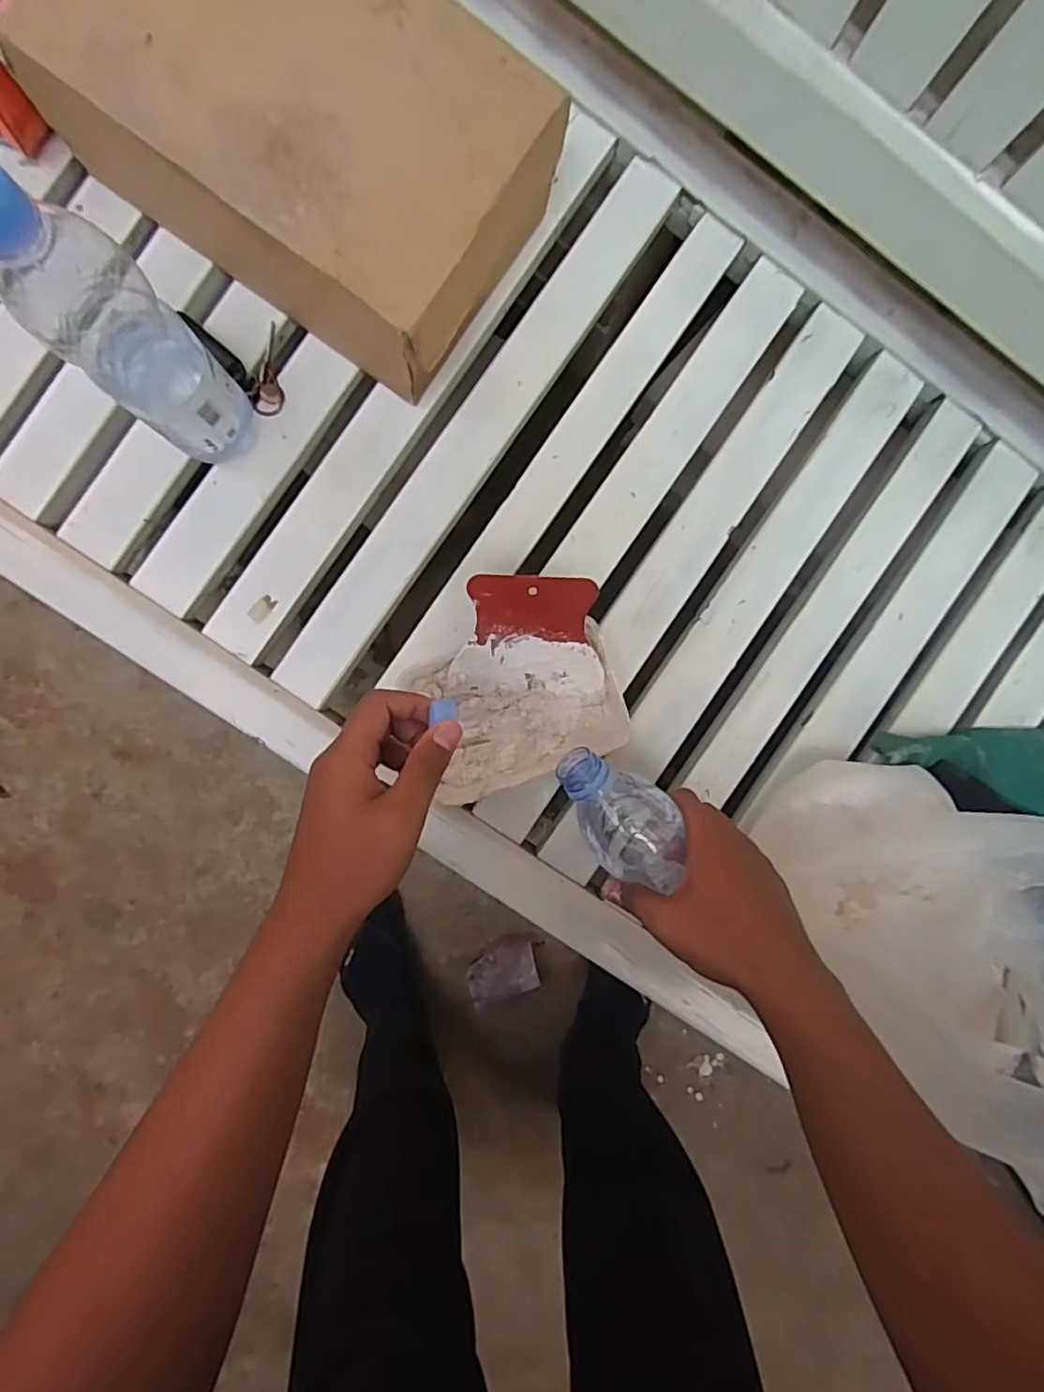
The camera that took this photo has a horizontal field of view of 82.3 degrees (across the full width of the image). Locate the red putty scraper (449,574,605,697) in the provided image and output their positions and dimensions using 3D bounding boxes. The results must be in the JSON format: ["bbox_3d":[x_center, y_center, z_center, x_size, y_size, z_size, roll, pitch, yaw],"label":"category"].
[{"bbox_3d":[0.005,-0.043,0.456,0.114,0.007,0.101,1,125,-2],"label":"red putty scraper"}]

